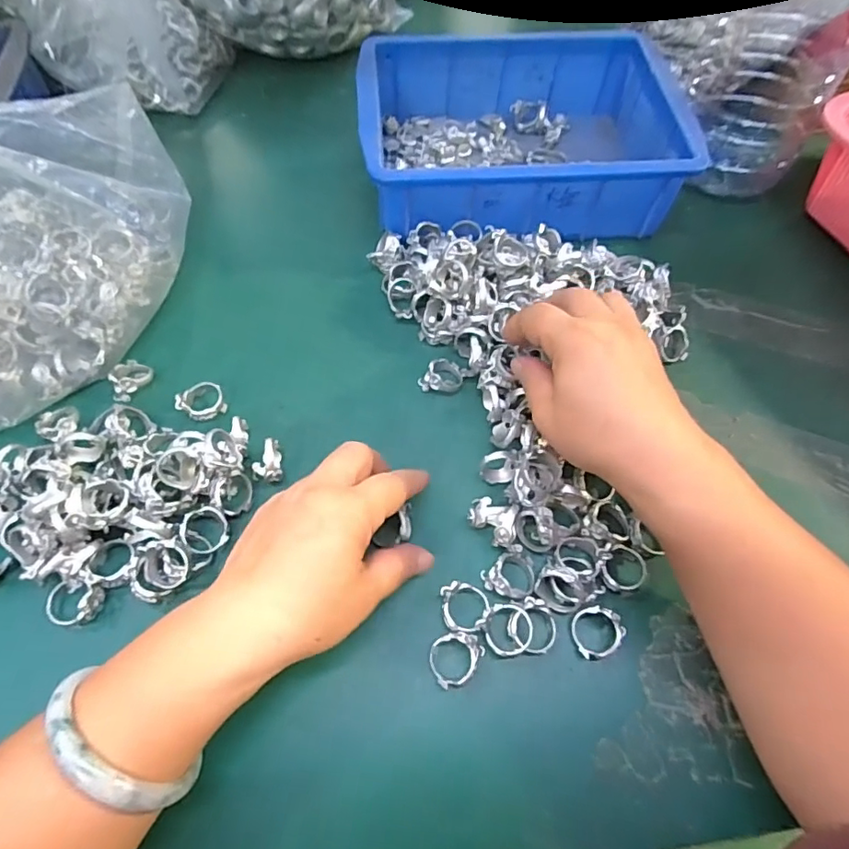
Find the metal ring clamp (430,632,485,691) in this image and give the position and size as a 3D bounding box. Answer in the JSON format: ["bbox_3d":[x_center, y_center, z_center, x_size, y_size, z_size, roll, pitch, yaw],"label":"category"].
[{"bbox_3d":[0.015,0.121,0.273,0.025,0.014,0.028,28,64,13],"label":"metal ring clamp"}]

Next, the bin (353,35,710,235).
[{"bbox_3d":[0.072,-0.234,0.434,0.234,0.076,0.171,-3,62,-4],"label":"bin"}]

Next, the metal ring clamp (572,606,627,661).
[{"bbox_3d":[0.095,0.110,0.281,0.028,0.015,0.028,1,62,-2],"label":"metal ring clamp"}]

